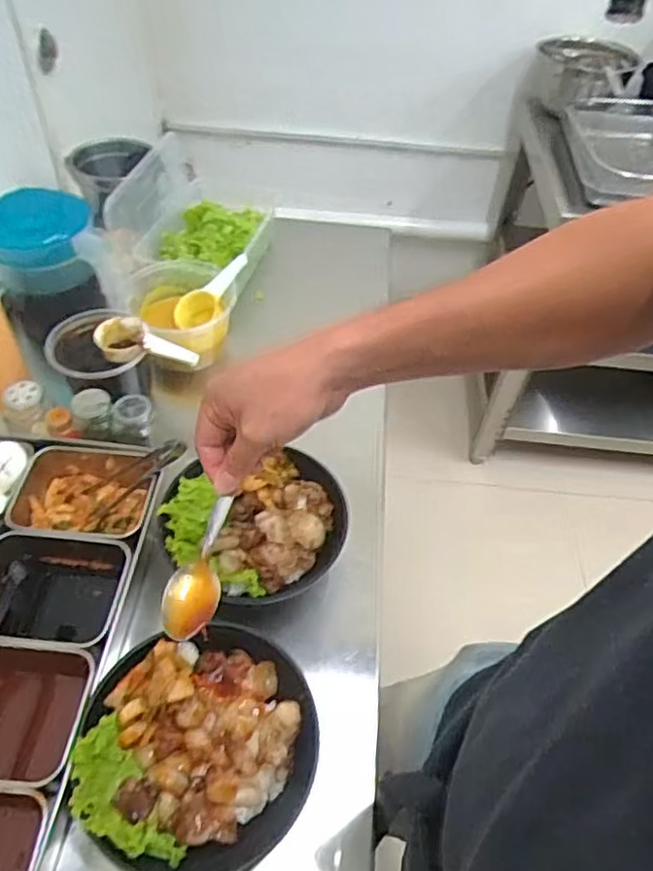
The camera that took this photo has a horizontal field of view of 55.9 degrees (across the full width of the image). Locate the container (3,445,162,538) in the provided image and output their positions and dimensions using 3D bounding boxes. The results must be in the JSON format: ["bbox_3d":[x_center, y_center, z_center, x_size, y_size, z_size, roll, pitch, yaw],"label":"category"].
[{"bbox_3d":[-0.251,0.069,0.643,0.143,0.061,0.102,4,52,-3],"label":"container"}]

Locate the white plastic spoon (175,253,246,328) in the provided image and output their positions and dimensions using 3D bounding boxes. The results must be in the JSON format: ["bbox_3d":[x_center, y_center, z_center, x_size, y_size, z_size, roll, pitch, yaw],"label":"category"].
[{"bbox_3d":[-0.150,-0.190,0.821,0.123,0.049,0.026,-44,62,6],"label":"white plastic spoon"}]

